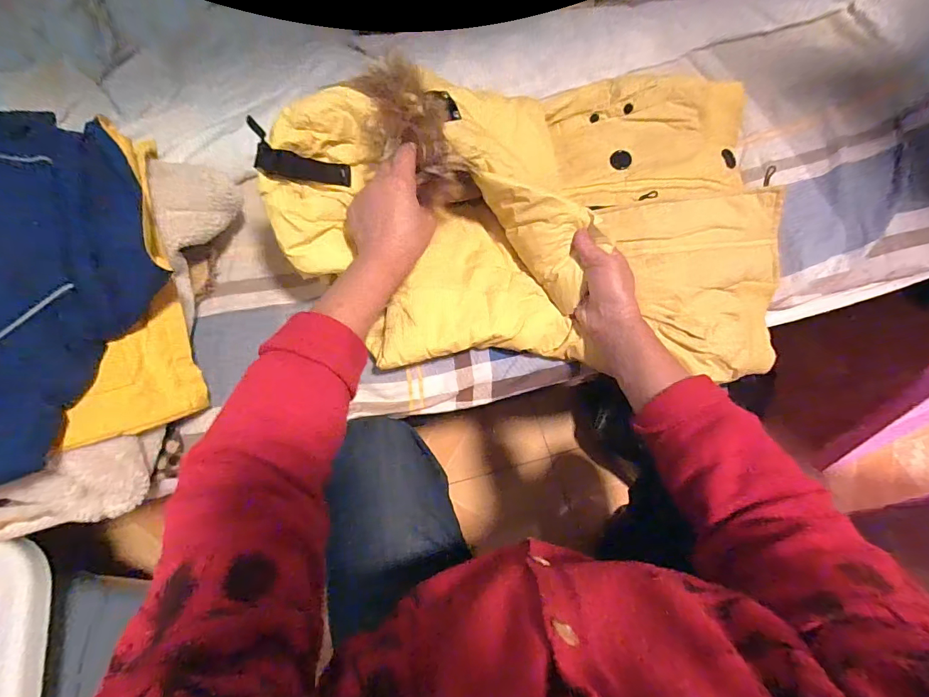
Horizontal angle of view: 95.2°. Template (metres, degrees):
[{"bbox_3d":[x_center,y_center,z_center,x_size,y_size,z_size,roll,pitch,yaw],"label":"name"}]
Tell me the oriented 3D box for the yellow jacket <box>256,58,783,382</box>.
[{"bbox_3d":[0.095,-0.179,0.485,0.538,0.203,0.362,-2,63,1],"label":"yellow jacket"}]

